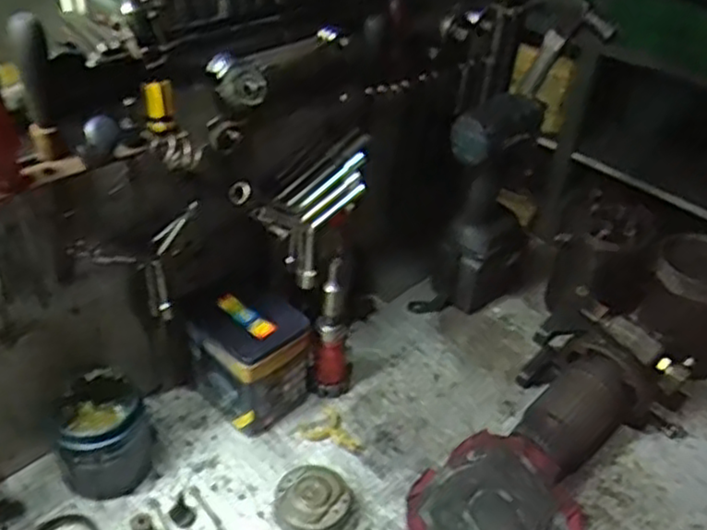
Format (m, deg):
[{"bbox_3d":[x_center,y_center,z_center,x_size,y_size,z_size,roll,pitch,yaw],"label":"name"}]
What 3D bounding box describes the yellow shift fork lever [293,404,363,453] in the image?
[{"bbox_3d":[-0.022,0.189,0.803,0.069,0.009,0.054,33,47,30],"label":"yellow shift fork lever"}]

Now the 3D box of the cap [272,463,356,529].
[{"bbox_3d":[-0.040,0.237,0.718,0.075,0.034,0.064,14,41,11],"label":"cap"}]

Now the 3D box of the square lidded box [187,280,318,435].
[{"bbox_3d":[-0.113,0.102,0.806,0.105,0.128,0.100,34,48,30],"label":"square lidded box"}]

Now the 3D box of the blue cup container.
[{"bbox_3d":[-0.253,0.171,0.734,0.090,0.100,0.088,3,40,-2],"label":"blue cup container"}]

